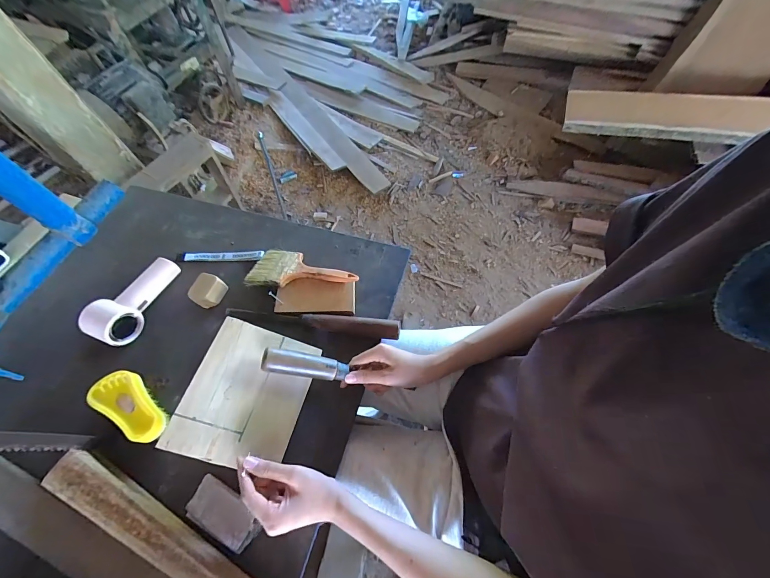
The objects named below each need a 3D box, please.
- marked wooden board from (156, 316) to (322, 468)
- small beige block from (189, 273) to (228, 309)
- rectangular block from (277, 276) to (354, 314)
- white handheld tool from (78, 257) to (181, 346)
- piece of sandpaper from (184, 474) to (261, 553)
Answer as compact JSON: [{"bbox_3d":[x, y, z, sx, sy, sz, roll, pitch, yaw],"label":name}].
[{"bbox_3d":[-0.180,0.137,0.436,0.143,0.007,0.172,28,59,-19],"label":"marked wooden board"},{"bbox_3d":[-0.303,0.004,0.559,0.040,0.037,0.053,16,63,12],"label":"small beige block"},{"bbox_3d":[-0.116,0.010,0.556,0.130,0.013,0.060,2,60,0],"label":"rectangular block"},{"bbox_3d":[-0.425,0.012,0.552,0.064,0.045,0.161,17,63,12],"label":"white handheld tool"},{"bbox_3d":[-0.205,0.285,0.416,0.098,0.012,0.049,24,63,12],"label":"piece of sandpaper"}]

